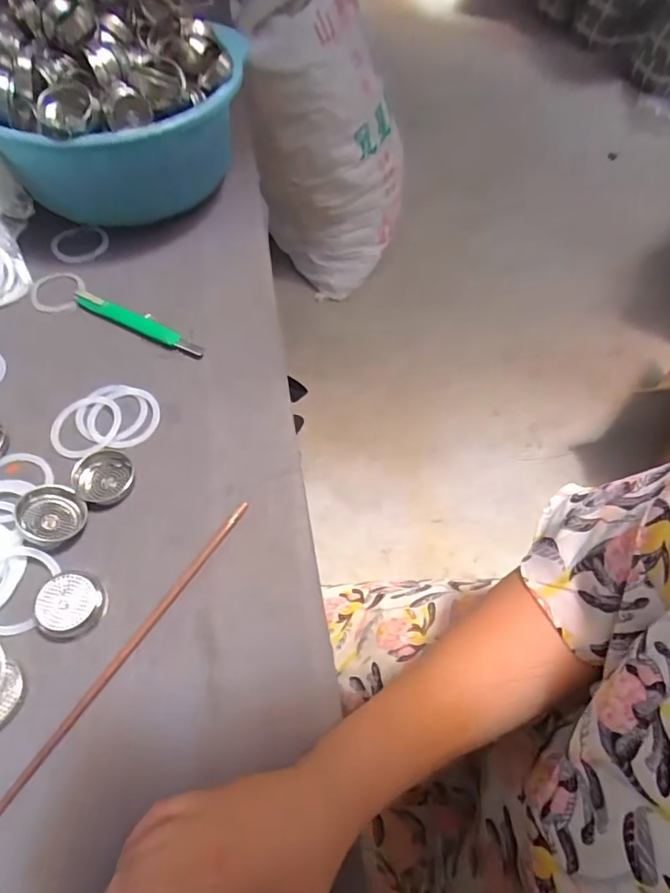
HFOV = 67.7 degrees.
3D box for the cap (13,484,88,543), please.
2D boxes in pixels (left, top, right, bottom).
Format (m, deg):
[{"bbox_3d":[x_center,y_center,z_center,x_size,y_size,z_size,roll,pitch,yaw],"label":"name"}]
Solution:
[{"bbox_3d":[-0.205,0.049,0.362,0.044,0.017,0.044,4,66,-8],"label":"cap"}]

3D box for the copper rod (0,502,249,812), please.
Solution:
[{"bbox_3d":[-0.133,0.132,0.328,0.007,0.007,0.242,29,62,15],"label":"copper rod"}]

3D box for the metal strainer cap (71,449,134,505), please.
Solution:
[{"bbox_3d":[-0.180,0.021,0.386,0.041,0.016,0.043,1,59,-1],"label":"metal strainer cap"}]

